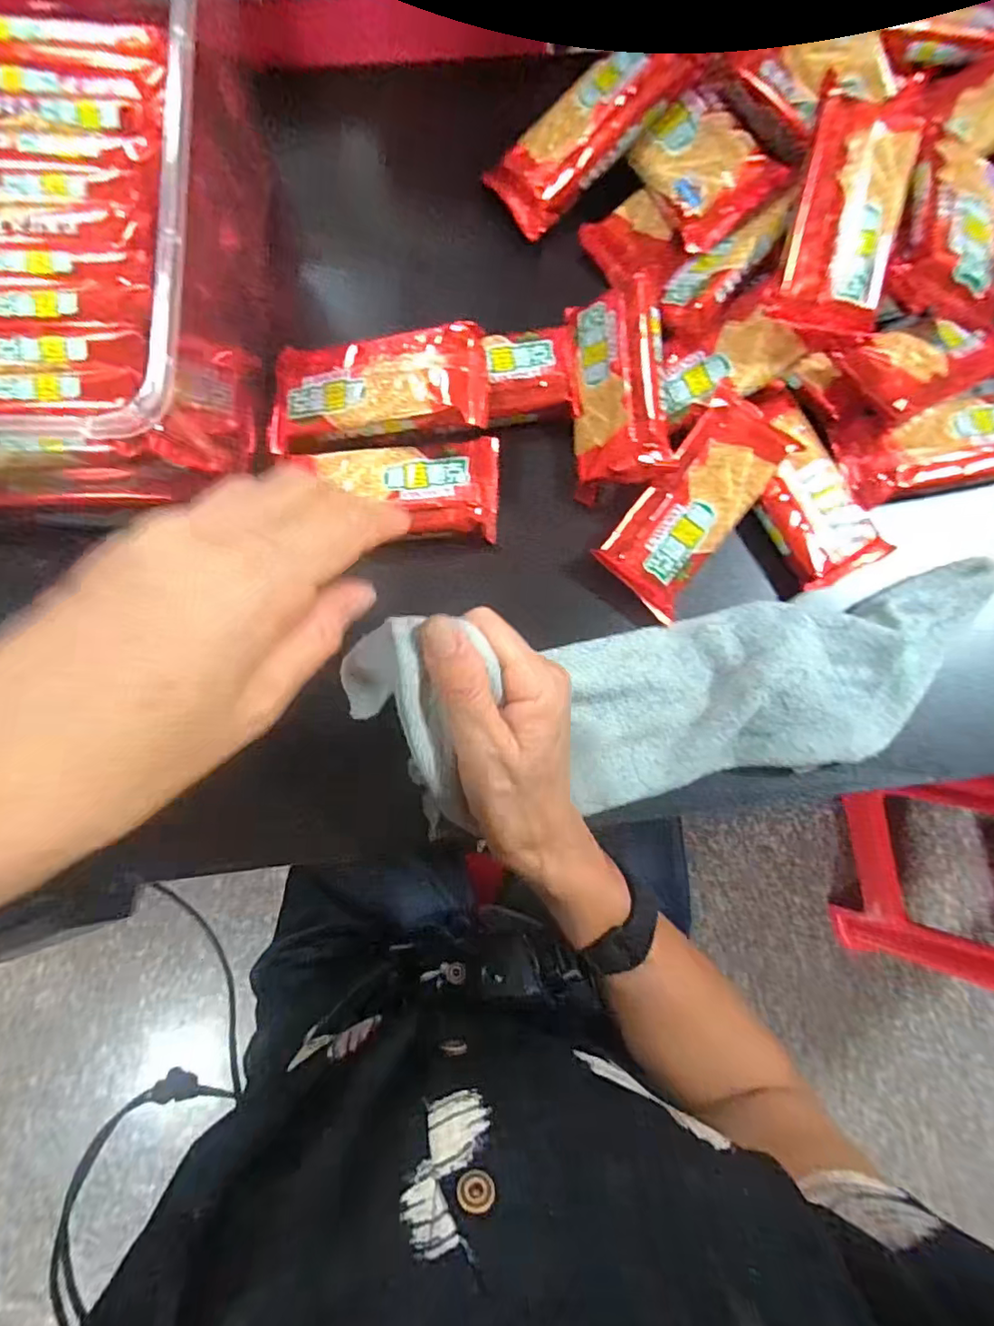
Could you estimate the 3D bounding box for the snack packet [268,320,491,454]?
[{"bbox_3d":[-0.068,-0.151,0.310,0.125,0.013,0.057,-3,83,13],"label":"snack packet"}]

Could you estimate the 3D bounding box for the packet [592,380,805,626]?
[{"bbox_3d":[0.112,-0.091,0.312,0.052,0.022,0.121,38,83,2],"label":"packet"}]

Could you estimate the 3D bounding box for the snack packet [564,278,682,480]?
[{"bbox_3d":[0.070,-0.156,0.320,0.052,0.023,0.109,-9,82,32],"label":"snack packet"}]

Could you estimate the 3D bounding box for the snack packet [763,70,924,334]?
[{"bbox_3d":[0.179,-0.229,0.288,0.052,0.012,0.107,9,97,-2],"label":"snack packet"}]

